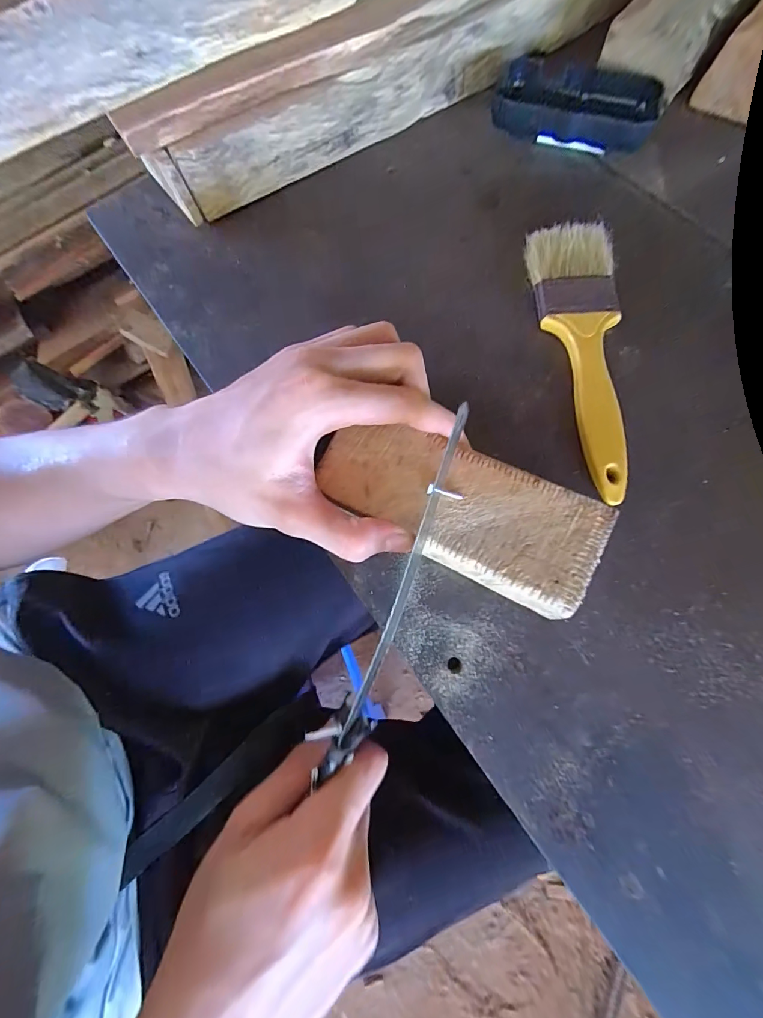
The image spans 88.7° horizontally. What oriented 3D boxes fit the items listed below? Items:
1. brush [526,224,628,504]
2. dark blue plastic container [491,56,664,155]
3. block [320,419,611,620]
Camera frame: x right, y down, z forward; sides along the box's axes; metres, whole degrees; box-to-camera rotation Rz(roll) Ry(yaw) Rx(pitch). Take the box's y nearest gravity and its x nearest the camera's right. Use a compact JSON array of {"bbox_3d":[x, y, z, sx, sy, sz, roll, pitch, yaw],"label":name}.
[{"bbox_3d":[0.122,-0.091,0.226,0.045,0.022,0.175,-5,72,1],"label":"brush"},{"bbox_3d":[0.136,-0.286,0.279,0.108,0.027,0.061,21,75,8],"label":"dark blue plastic container"},{"bbox_3d":[0.035,0.001,0.195,0.132,0.026,0.055,25,75,10],"label":"block"}]

